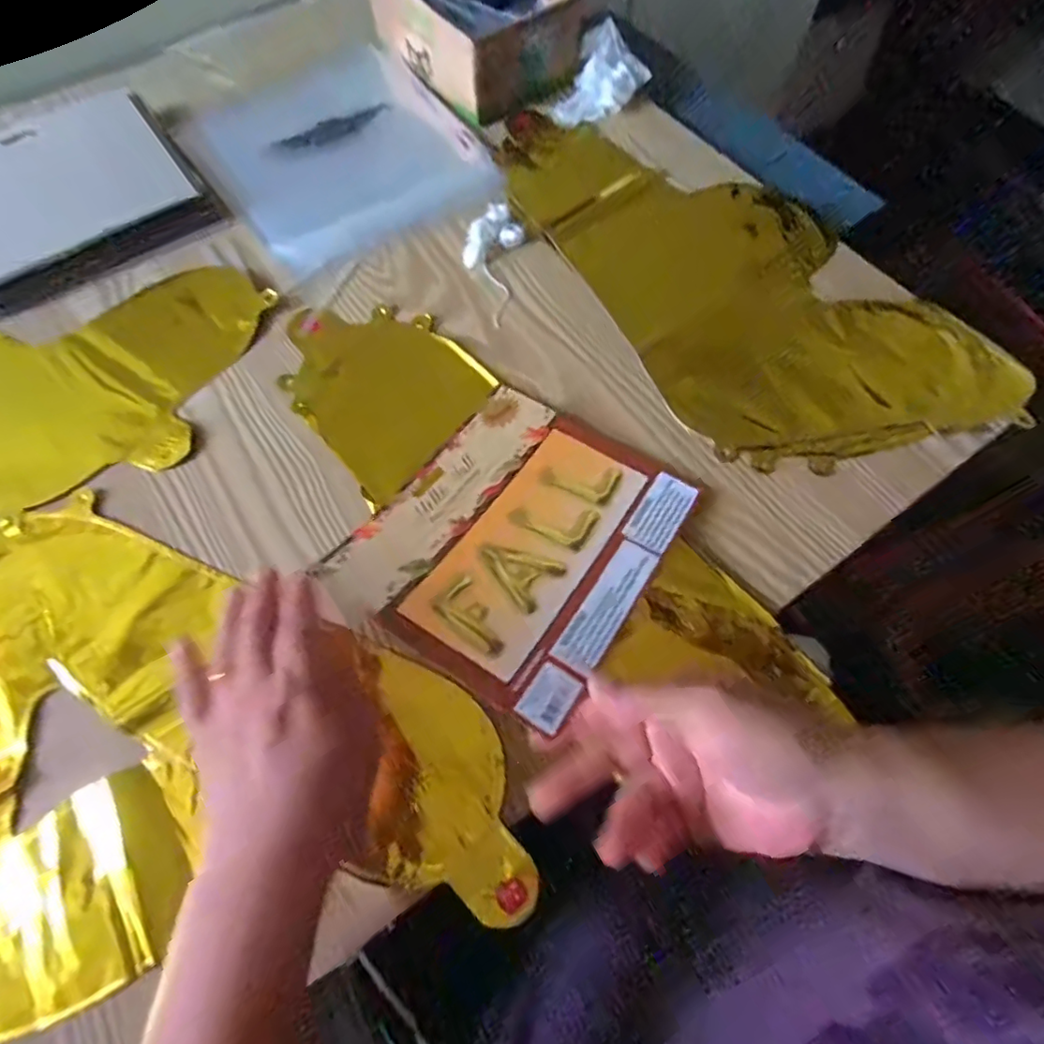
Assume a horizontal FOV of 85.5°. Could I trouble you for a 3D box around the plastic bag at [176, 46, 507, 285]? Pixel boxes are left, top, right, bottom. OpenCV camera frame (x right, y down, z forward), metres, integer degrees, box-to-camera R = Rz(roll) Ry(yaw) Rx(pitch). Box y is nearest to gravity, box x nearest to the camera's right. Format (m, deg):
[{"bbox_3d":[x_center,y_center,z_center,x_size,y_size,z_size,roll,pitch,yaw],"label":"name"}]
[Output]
[{"bbox_3d":[-0.172,-0.348,0.529,0.224,0.012,0.285,-32,66,-12],"label":"plastic bag"}]

